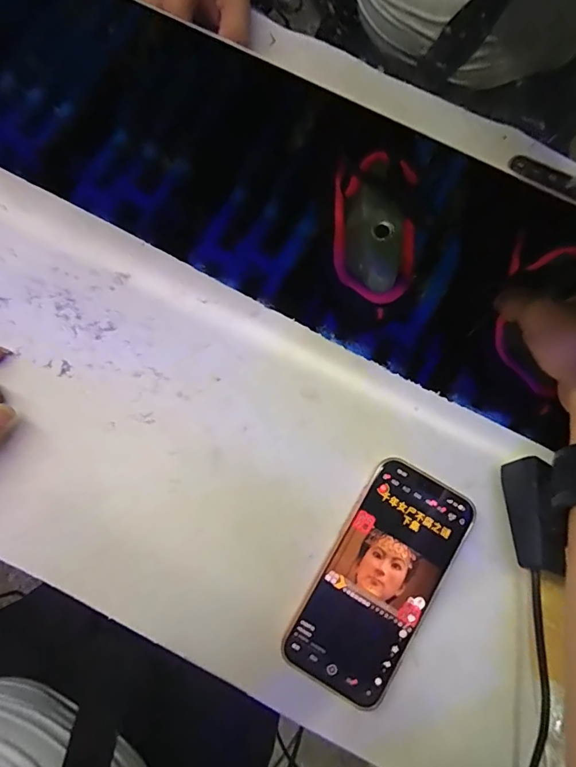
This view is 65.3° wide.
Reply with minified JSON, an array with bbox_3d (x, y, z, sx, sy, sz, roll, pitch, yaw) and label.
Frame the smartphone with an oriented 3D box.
[{"bbox_3d":[0.068,0.143,0.325,0.080,0.014,0.161,30,80,5],"label":"smartphone"}]

